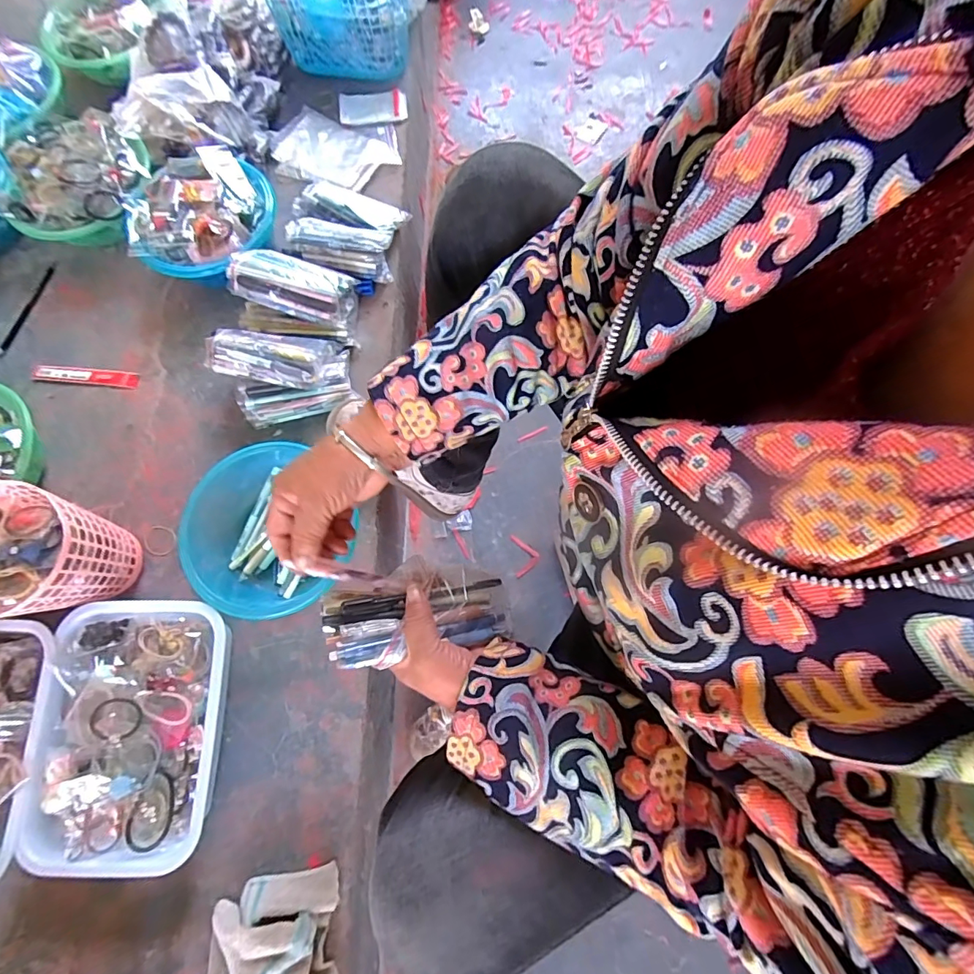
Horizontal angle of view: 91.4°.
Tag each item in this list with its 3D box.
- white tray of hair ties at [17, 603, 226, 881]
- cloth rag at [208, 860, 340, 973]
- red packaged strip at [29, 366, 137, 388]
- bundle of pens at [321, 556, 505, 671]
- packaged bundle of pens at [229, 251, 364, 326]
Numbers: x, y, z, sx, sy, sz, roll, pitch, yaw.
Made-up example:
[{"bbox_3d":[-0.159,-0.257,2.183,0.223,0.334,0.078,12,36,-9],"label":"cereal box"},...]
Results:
[{"bbox_3d":[-0.423,0.287,0.576,0.195,0.080,0.289,-3,79,2],"label":"white tray of hair ties"},{"bbox_3d":[-0.241,0.531,0.519,0.156,0.068,0.161,-7,75,-1],"label":"cloth rag"},{"bbox_3d":[-0.643,-0.176,0.756,0.185,0.014,0.025,6,75,2],"label":"red packaged strip"},{"bbox_3d":[-0.060,0.103,0.407,0.149,0.027,0.075,-7,74,-20],"label":"bundle of pens"},{"bbox_3d":[-0.289,-0.303,0.713,0.178,0.041,0.092,11,74,-16],"label":"packaged bundle of pens"}]

